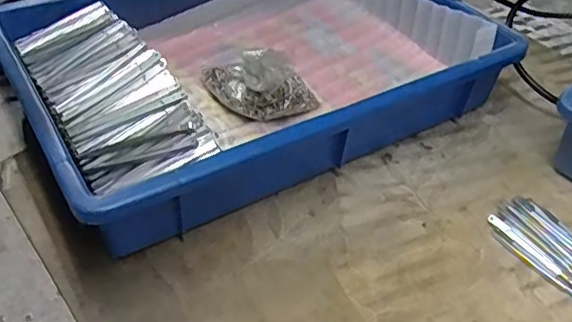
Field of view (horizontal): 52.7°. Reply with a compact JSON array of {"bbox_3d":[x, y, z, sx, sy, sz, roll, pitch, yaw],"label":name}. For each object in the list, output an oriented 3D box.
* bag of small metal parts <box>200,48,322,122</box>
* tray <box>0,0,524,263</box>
[{"bbox_3d":[-0.024,-0.081,0.536,0.111,0.063,0.051,4,43,0],"label":"bag of small metal parts"},{"bbox_3d":[-0.028,-0.094,0.557,0.422,0.094,0.279,-22,49,-25],"label":"tray"}]

